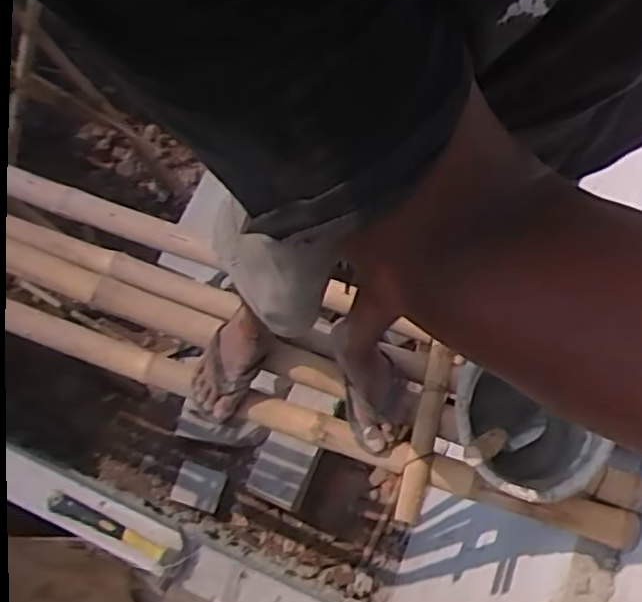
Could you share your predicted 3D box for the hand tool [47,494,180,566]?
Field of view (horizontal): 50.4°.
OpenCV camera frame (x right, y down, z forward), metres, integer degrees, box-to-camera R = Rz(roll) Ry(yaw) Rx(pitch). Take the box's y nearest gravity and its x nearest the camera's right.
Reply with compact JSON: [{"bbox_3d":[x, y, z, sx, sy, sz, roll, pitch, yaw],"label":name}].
[{"bbox_3d":[-0.354,0.387,1.152,0.241,0.025,0.028,23,69,6],"label":"hand tool"}]

